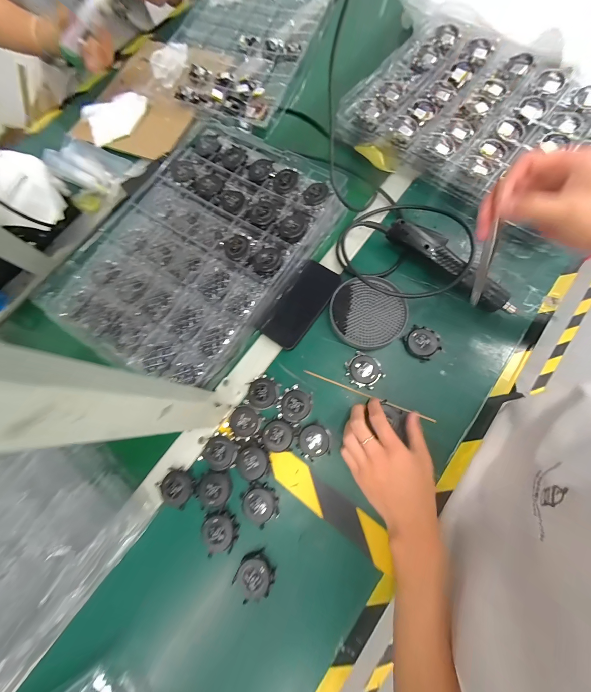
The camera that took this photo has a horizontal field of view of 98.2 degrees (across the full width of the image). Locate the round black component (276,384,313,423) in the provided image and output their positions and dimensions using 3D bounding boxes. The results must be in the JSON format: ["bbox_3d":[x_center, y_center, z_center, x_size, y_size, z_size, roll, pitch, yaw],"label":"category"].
[{"bbox_3d":[0.000,0.083,0.370,0.046,0.007,0.050,12,76,8],"label":"round black component"}]

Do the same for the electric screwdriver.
[{"bbox_3d":[0.235,-0.122,0.395,0.214,0.046,0.036,43,80,12],"label":"electric screwdriver"}]

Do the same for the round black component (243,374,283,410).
[{"bbox_3d":[-0.049,0.068,0.377,0.053,0.009,0.047,-32,74,-5],"label":"round black component"}]

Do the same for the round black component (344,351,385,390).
[{"bbox_3d":[0.101,0.036,0.379,0.052,0.016,0.046,34,80,13],"label":"round black component"}]

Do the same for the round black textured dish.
[{"bbox_3d":[0.110,-0.052,0.398,0.112,0.018,0.111,-1,74,4],"label":"round black textured dish"}]

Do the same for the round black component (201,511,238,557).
[{"bbox_3d":[-0.099,0.245,0.336,0.044,0.017,0.047,-1,74,4],"label":"round black component"}]

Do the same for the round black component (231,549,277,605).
[{"bbox_3d":[-0.050,0.288,0.319,0.045,0.018,0.046,-1,74,4],"label":"round black component"}]

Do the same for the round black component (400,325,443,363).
[{"bbox_3d":[0.189,-0.005,0.383,0.046,0.014,0.048,-1,74,4],"label":"round black component"}]

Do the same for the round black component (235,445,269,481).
[{"bbox_3d":[-0.061,0.161,0.354,0.044,0.007,0.043,-1,74,4],"label":"round black component"}]

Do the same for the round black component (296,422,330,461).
[{"bbox_3d":[0.026,0.132,0.355,0.047,0.006,0.042,-20,74,-1],"label":"round black component"}]

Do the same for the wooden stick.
[{"bbox_3d":[0.105,0.072,0.373,0.194,0.008,0.005,20,76,9],"label":"wooden stick"}]

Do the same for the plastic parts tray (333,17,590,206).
[{"bbox_3d":[0.333,-0.389,0.451,0.444,0.068,0.307,37,79,11],"label":"plastic parts tray"}]

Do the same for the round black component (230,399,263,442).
[{"bbox_3d":[-0.074,0.108,0.365,0.044,0.009,0.044,-44,76,-8],"label":"round black component"}]

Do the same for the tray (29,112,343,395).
[{"bbox_3d":[-0.155,-0.170,0.423,0.321,0.049,0.436,30,78,10],"label":"tray"}]

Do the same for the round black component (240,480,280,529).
[{"bbox_3d":[-0.048,0.208,0.337,0.050,0.014,0.049,-1,74,4],"label":"round black component"}]

